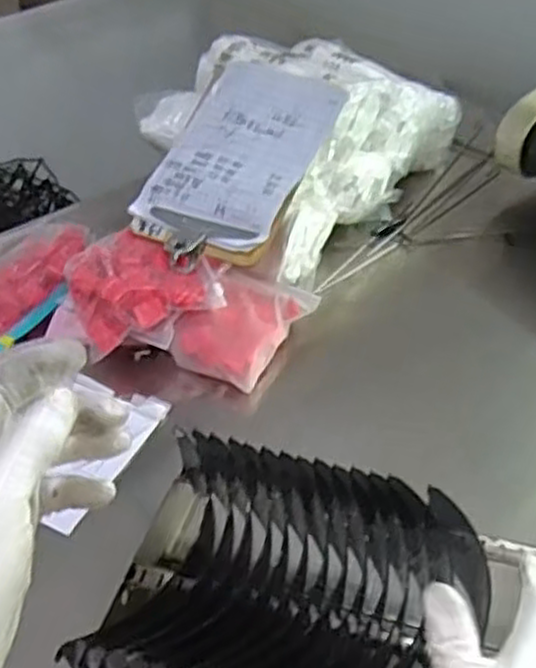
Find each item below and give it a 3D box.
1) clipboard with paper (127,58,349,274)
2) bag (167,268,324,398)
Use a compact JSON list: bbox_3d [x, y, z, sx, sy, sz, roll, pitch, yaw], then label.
[{"bbox_3d":[-0.033,-0.169,0.741,0.147,0.021,0.231,20,72,23],"label":"clipboard with paper"},{"bbox_3d":[-0.022,-0.013,0.718,0.089,0.037,0.131,21,49,23],"label":"bag"}]

